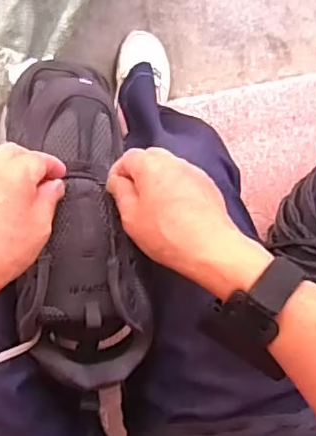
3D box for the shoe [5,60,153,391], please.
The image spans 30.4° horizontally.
[{"bbox_3d":[-0.068,-0.004,0.477,0.099,0.076,0.272,-7,82,-4],"label":"shoe"}]

